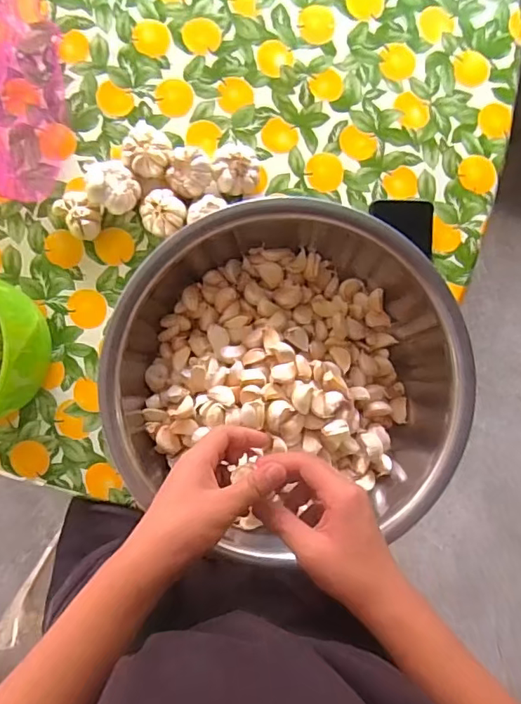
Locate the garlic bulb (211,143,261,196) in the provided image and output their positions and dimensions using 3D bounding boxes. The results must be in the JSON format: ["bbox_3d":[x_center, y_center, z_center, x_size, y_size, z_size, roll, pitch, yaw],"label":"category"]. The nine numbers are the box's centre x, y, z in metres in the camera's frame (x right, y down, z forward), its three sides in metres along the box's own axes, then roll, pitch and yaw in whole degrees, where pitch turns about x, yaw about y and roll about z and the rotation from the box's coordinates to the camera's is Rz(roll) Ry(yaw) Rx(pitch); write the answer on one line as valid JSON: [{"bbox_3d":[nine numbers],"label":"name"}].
[{"bbox_3d":[-0.029,-0.220,0.625,0.056,0.037,0.059,0,89,-1],"label":"garlic bulb"}]

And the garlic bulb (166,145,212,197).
[{"bbox_3d":[-0.086,-0.216,0.621,0.051,0.044,0.054,0,89,-1],"label":"garlic bulb"}]

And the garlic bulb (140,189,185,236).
[{"bbox_3d":[-0.119,-0.168,0.623,0.052,0.036,0.053,0,89,-1],"label":"garlic bulb"}]

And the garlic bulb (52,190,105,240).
[{"bbox_3d":[-0.221,-0.166,0.621,0.059,0.038,0.046,30,88,0],"label":"garlic bulb"}]

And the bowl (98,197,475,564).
[{"bbox_3d":[0.026,0.030,0.581,0.368,0.120,0.339,0,89,-1],"label":"bowl"}]

